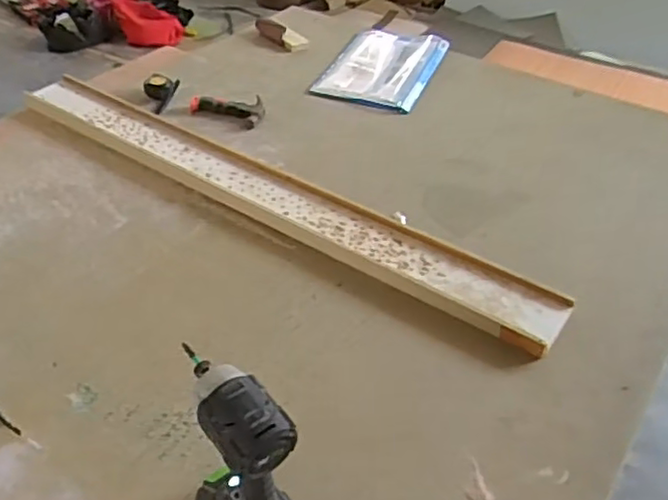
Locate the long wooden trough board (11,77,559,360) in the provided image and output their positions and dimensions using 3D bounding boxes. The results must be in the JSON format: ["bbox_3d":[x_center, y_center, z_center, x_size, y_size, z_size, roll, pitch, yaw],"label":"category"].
[{"bbox_3d":[-0.137,-0.114,1.198,1.140,0.040,0.127,26,49,25],"label":"long wooden trough board"}]

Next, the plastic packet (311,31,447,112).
[{"bbox_3d":[0.121,-0.442,1.587,0.235,0.013,0.370,15,46,16],"label":"plastic packet"}]

